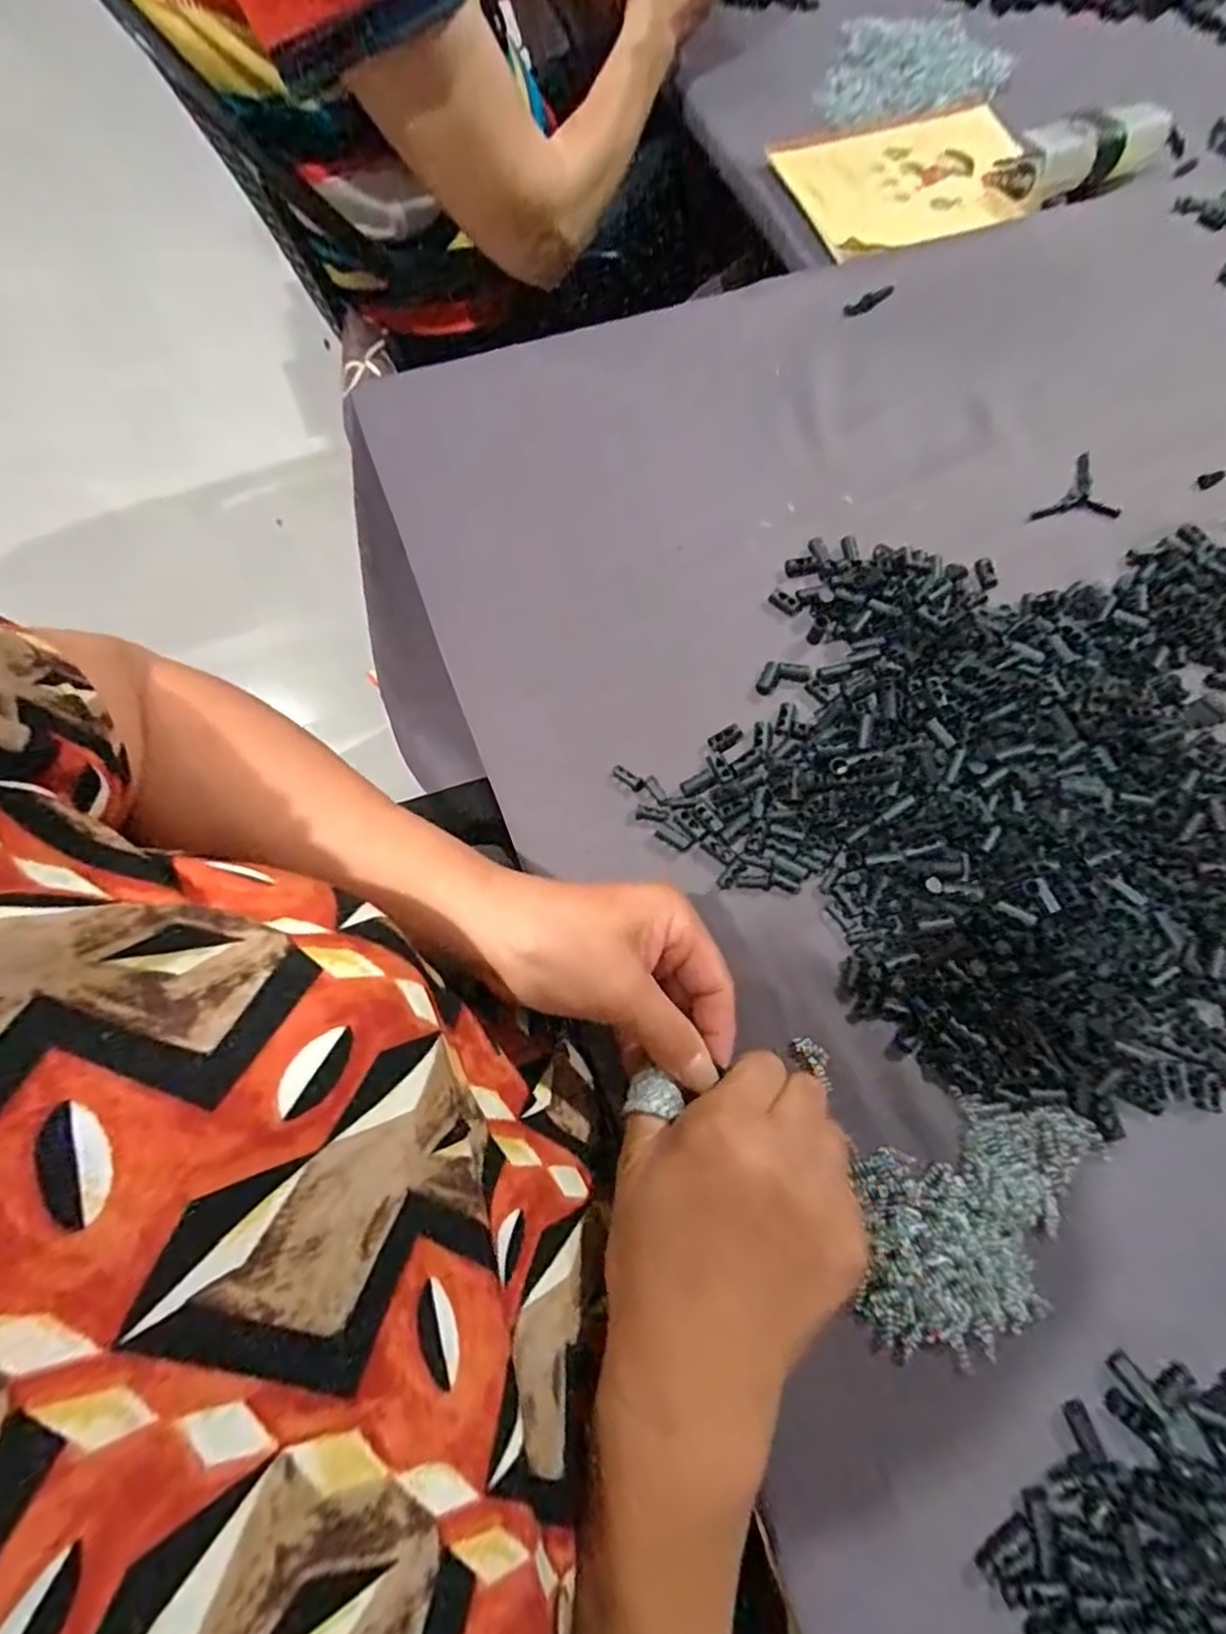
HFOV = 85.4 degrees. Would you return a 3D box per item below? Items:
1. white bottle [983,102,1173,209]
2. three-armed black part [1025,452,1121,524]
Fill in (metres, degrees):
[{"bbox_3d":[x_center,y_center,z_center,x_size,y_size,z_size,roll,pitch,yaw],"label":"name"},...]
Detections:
[{"bbox_3d":[0.397,-0.540,0.536,0.183,0.038,0.056,-24,72,-10],"label":"white bottle"},{"bbox_3d":[0.304,-0.204,0.428,0.043,0.005,0.073,42,74,13],"label":"three-armed black part"}]

